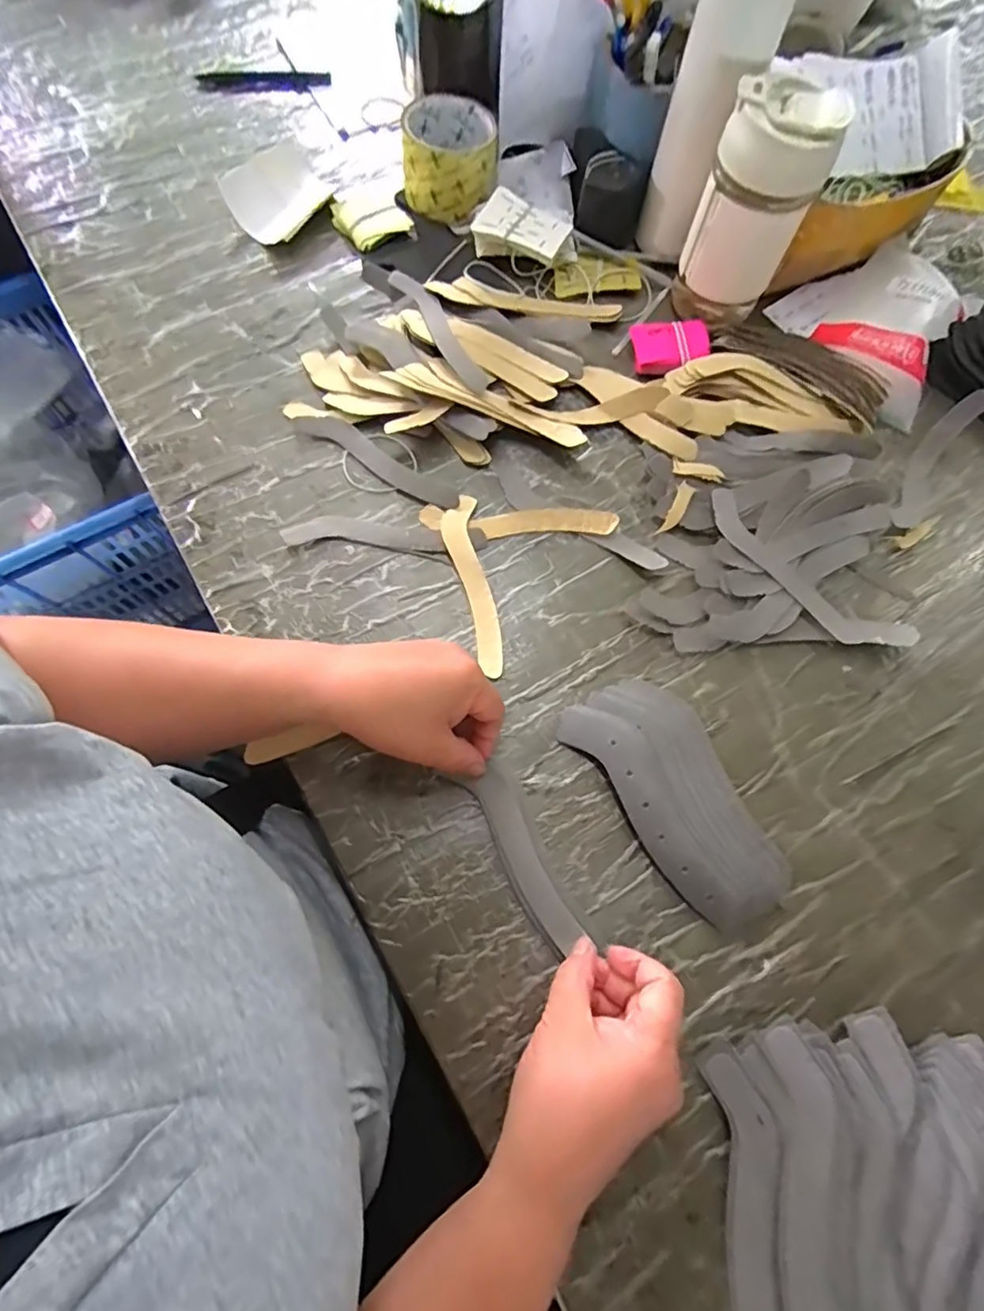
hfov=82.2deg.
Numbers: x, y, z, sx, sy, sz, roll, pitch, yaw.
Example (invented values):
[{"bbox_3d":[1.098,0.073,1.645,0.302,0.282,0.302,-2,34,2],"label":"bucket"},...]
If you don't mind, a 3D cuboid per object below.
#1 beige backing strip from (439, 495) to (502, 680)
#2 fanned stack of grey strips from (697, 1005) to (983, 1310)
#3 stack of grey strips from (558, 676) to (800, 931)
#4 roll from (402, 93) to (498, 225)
[{"bbox_3d":[-0.016,-0.055,0.431,0.030,0.006,0.148,-9,71,-5],"label":"beige backing strip"},{"bbox_3d":[0.232,0.312,0.300,0.206,0.030,0.200,0,71,-2],"label":"fanned stack of grey strips"},{"bbox_3d":[0.130,0.092,0.383,0.087,0.017,0.173,-34,76,-13],"label":"stack of grey strips"},{"bbox_3d":[-0.042,-0.475,0.547,0.089,0.061,0.093,-4,71,-4],"label":"roll"}]

